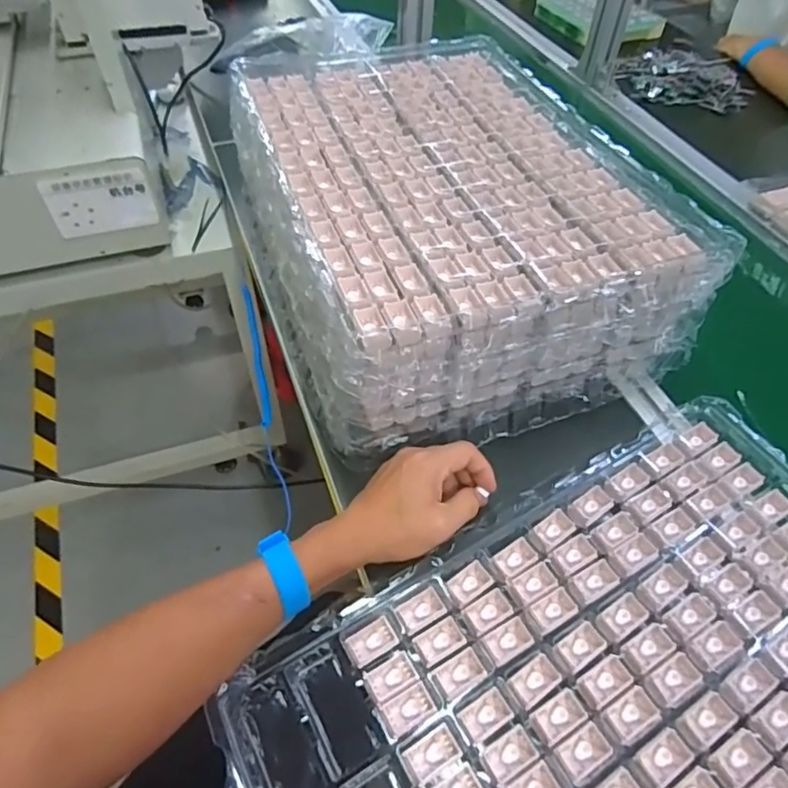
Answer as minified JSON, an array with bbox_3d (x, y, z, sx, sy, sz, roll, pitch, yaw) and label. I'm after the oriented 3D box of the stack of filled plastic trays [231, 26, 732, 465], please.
[{"bbox_3d":[0.045,-0.208,0.606,0.355,0.118,0.503,-14,54,-13],"label":"stack of filled plastic trays"}]

